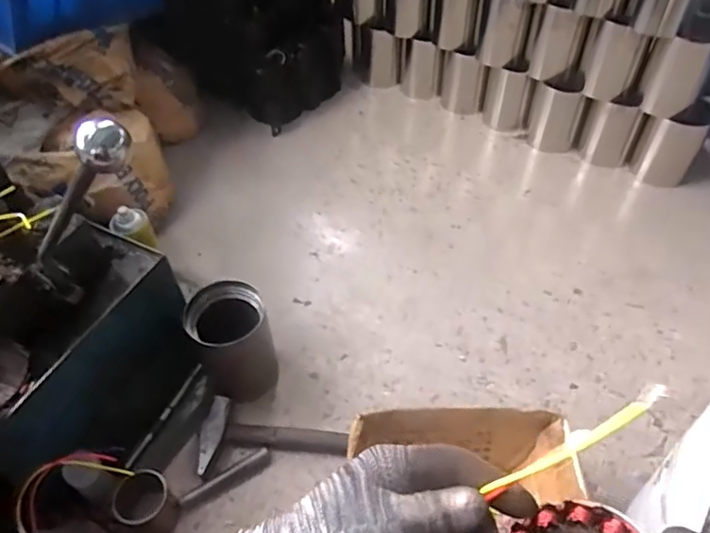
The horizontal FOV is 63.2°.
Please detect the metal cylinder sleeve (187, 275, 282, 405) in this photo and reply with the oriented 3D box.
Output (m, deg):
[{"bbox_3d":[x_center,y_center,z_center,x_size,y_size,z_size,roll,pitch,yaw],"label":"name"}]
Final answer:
[{"bbox_3d":[-0.191,0.123,0.921,0.120,0.160,0.123,-16,51,-11],"label":"metal cylinder sleeve"}]

